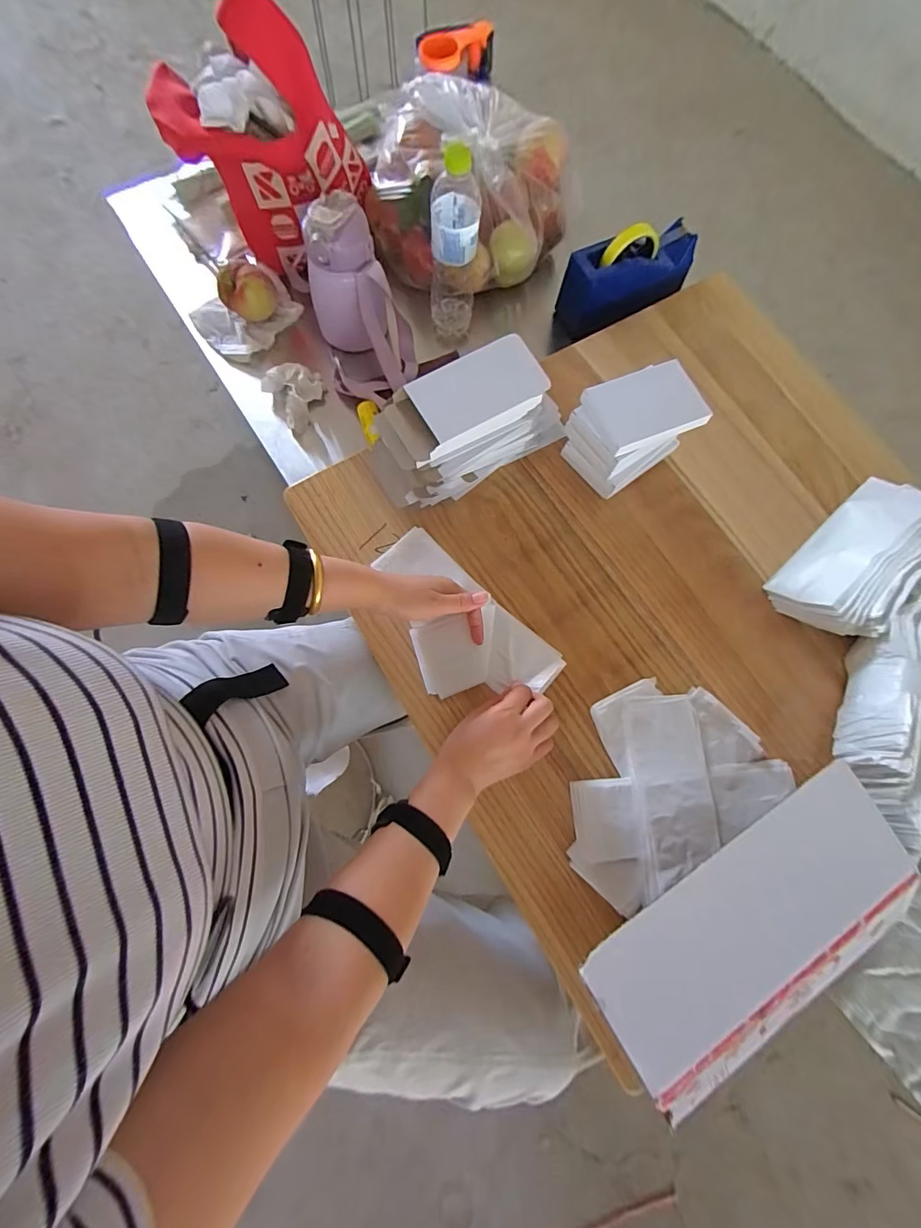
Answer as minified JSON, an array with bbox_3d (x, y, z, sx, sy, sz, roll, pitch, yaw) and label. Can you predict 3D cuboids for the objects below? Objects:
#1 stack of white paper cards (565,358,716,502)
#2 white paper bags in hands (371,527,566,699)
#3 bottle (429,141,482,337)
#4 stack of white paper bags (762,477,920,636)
[{"bbox_3d":[0.208,-0.226,0.570,0.136,0.121,0.102,-31,79,-10],"label":"stack of white paper cards"},{"bbox_3d":[-0.010,0.018,0.550,0.254,0.023,0.135,42,79,8],"label":"white paper bags in hands"},{"bbox_3d":[-0.010,-0.511,0.642,0.066,0.223,0.062,2,75,-2],"label":"bottle"},{"bbox_3d":[0.524,-0.080,0.570,0.260,0.068,0.122,-38,80,-10],"label":"stack of white paper bags"}]

